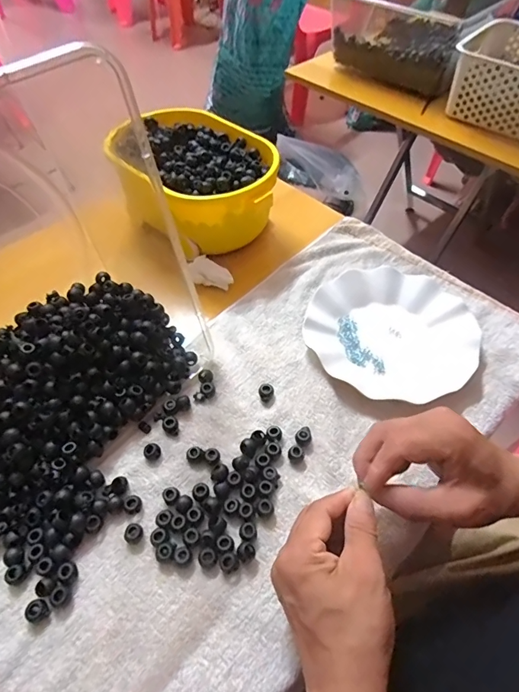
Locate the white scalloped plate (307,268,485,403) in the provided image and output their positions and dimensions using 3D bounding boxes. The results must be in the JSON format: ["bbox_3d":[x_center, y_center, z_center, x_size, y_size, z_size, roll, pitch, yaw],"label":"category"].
[{"bbox_3d":[0.151,-0.017,0.485,0.192,0.022,0.174,7,53,6],"label":"white scalloped plate"}]

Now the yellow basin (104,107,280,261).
[{"bbox_3d":[-0.081,-0.222,0.582,0.162,0.083,0.238,-33,59,-22],"label":"yellow basin"}]

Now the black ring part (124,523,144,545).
[{"bbox_3d":[-0.106,0.157,0.363,0.015,0.007,0.015,0,52,0],"label":"black ring part"}]

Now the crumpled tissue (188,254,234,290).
[{"bbox_3d":[-0.061,-0.089,0.540,0.054,0.020,0.031,27,57,20],"label":"crumpled tissue"}]

